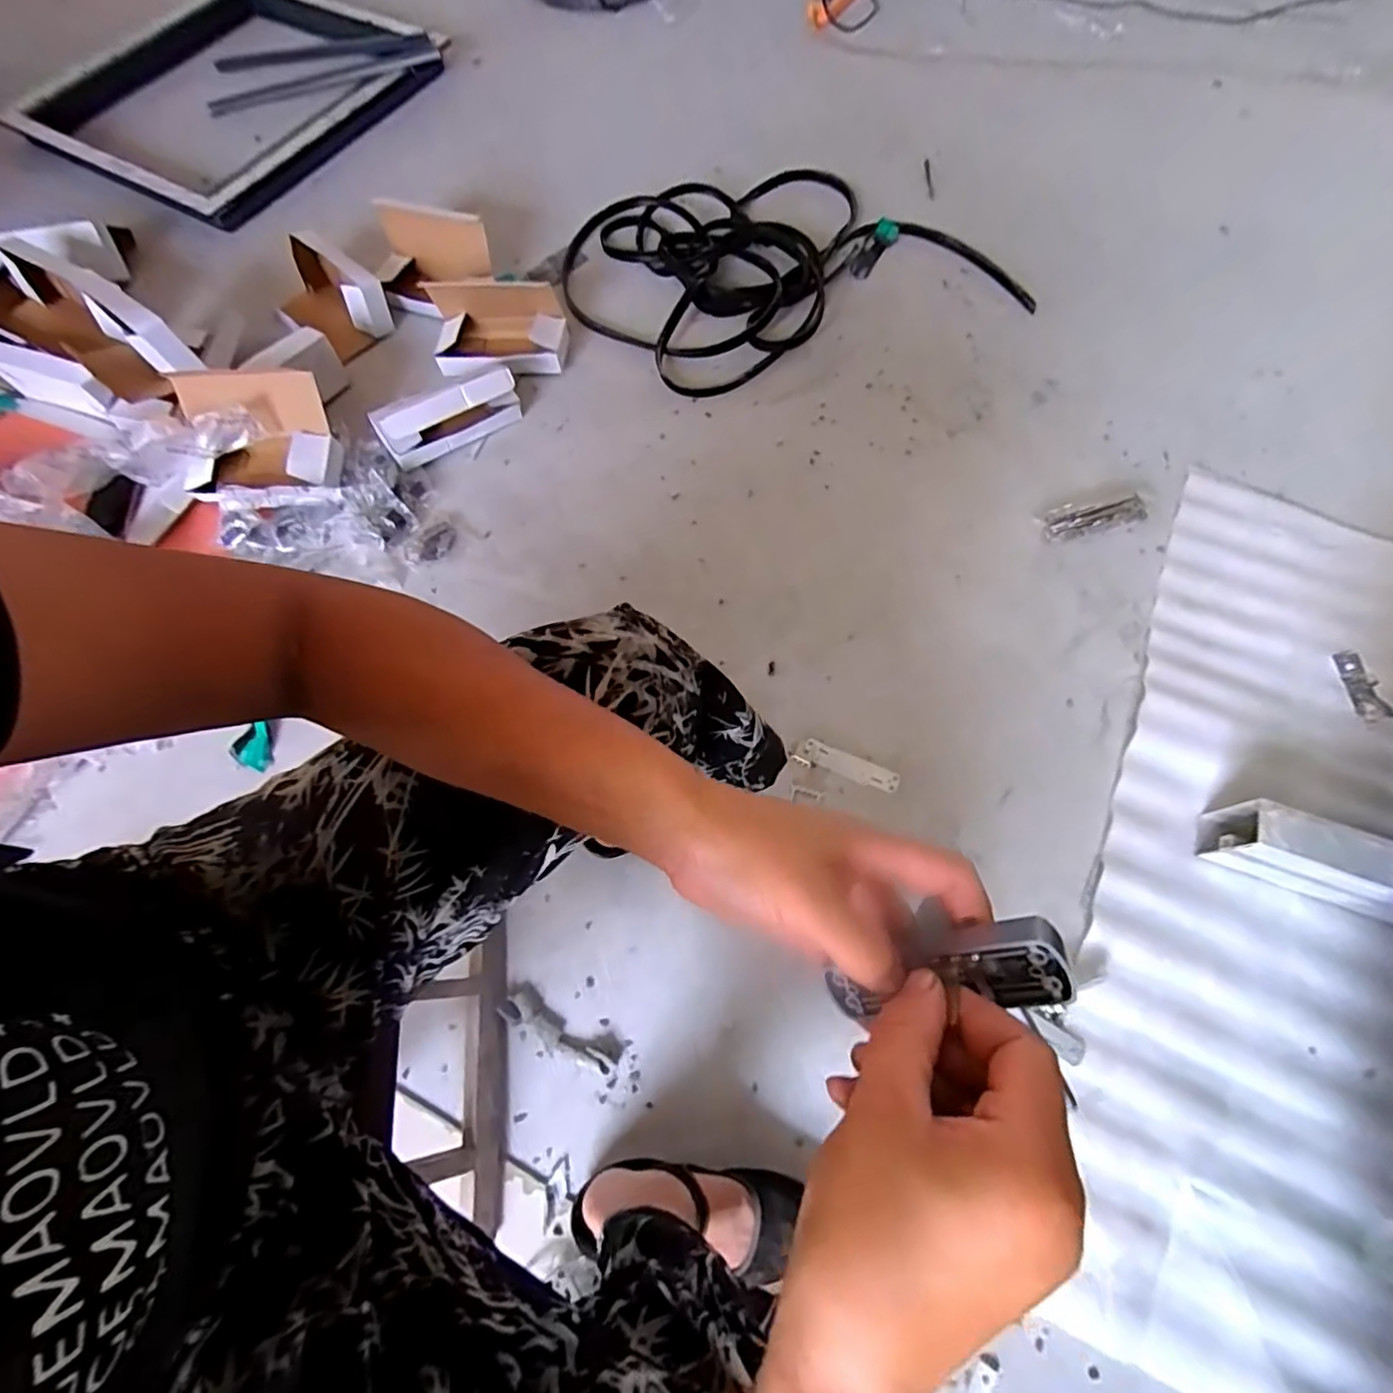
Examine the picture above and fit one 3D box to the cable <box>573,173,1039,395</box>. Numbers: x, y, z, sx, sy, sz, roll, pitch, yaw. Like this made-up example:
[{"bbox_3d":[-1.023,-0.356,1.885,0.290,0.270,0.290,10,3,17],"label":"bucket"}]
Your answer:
[{"bbox_3d":[0.163,-0.826,1.192,0.787,0.048,0.502,-18,69,-5],"label":"cable"}]

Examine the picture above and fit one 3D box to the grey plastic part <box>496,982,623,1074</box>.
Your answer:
[{"bbox_3d":[-0.155,0.383,0.723,0.145,0.016,0.044,24,71,11],"label":"grey plastic part"}]

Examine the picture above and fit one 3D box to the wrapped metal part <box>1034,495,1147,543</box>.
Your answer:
[{"bbox_3d":[0.609,-0.276,0.966,0.172,0.011,0.055,-16,69,-4],"label":"wrapped metal part"}]

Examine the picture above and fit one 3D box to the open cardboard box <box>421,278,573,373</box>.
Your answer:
[{"bbox_3d":[-0.349,-0.625,1.083,0.234,0.099,0.139,0,69,2],"label":"open cardboard box"}]

